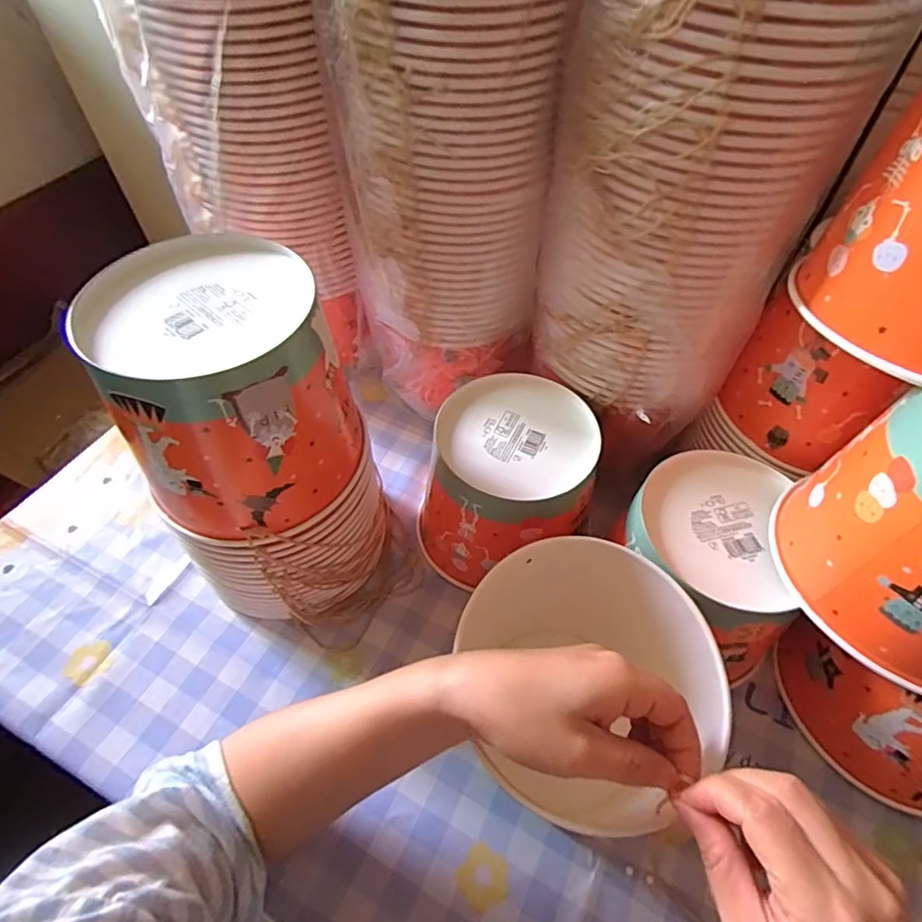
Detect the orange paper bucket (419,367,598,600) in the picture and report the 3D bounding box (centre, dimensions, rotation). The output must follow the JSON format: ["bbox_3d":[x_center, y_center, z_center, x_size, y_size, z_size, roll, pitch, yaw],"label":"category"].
[{"bbox_3d":[0.041,0.021,0.471,0.128,0.114,0.144,17,55,12],"label":"orange paper bucket"}]

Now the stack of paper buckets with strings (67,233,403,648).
[{"bbox_3d":[-0.138,0.005,0.402,0.147,0.262,0.167,-21,57,-15],"label":"stack of paper buckets with strings"}]

